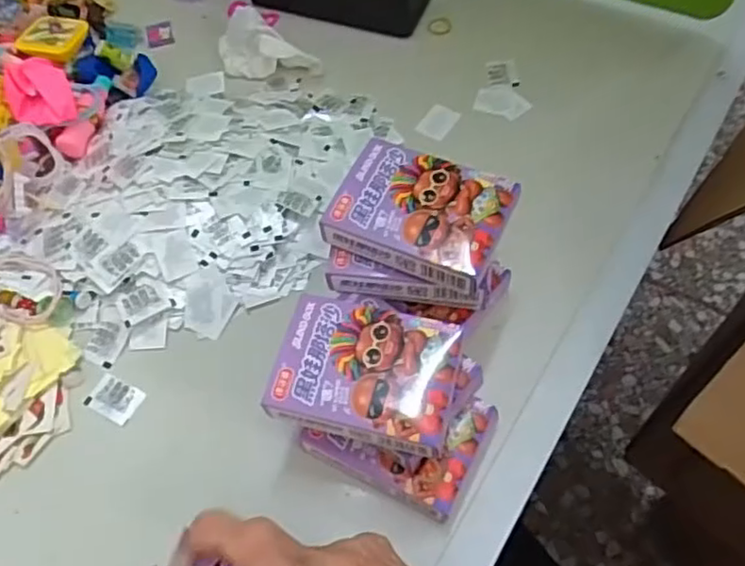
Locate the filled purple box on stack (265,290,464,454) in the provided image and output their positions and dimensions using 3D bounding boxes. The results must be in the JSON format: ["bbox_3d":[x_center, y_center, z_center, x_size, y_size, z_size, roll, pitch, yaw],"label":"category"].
[{"bbox_3d":[-0.002,0.041,0.342,0.091,0.016,0.077,11,61,10],"label":"filled purple box on stack"}]

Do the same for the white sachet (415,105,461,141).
[{"bbox_3d":[0.051,-0.125,0.507,0.024,0.004,0.034,29,65,17],"label":"white sachet"}]

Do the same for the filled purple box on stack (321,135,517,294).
[{"bbox_3d":[0.027,-0.039,0.363,0.090,0.019,0.066,22,63,15],"label":"filled purple box on stack"}]

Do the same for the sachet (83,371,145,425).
[{"bbox_3d":[-0.159,0.071,0.408,0.031,0.004,0.024,25,64,15],"label":"sachet"}]

